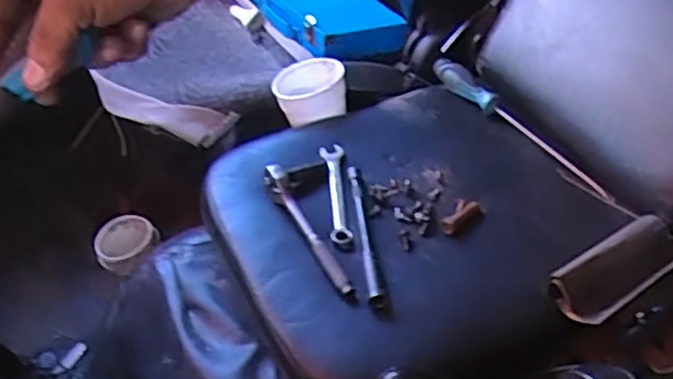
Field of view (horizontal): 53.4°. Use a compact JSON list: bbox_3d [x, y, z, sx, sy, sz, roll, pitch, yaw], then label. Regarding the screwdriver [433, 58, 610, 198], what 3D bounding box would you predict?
[{"bbox_3d":[0.224,-0.089,0.838,0.023,0.032,0.293,-25,47,-23],"label":"screwdriver"}]

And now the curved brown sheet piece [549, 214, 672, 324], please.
[{"bbox_3d":[0.284,0.077,0.665,0.143,0.029,0.060,-24,47,-22],"label":"curved brown sheet piece"}]

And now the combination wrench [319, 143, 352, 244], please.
[{"bbox_3d":[-0.002,0.001,0.773,0.027,0.010,0.157,-3,43,-2],"label":"combination wrench"}]

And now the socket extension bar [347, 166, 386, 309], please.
[{"bbox_3d":[0.028,0.041,0.726,0.016,0.012,0.208,-6,43,-4],"label":"socket extension bar"}]

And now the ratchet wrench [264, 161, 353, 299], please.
[{"bbox_3d":[-0.032,0.042,0.714,0.026,0.031,0.187,-19,45,-17],"label":"ratchet wrench"}]

